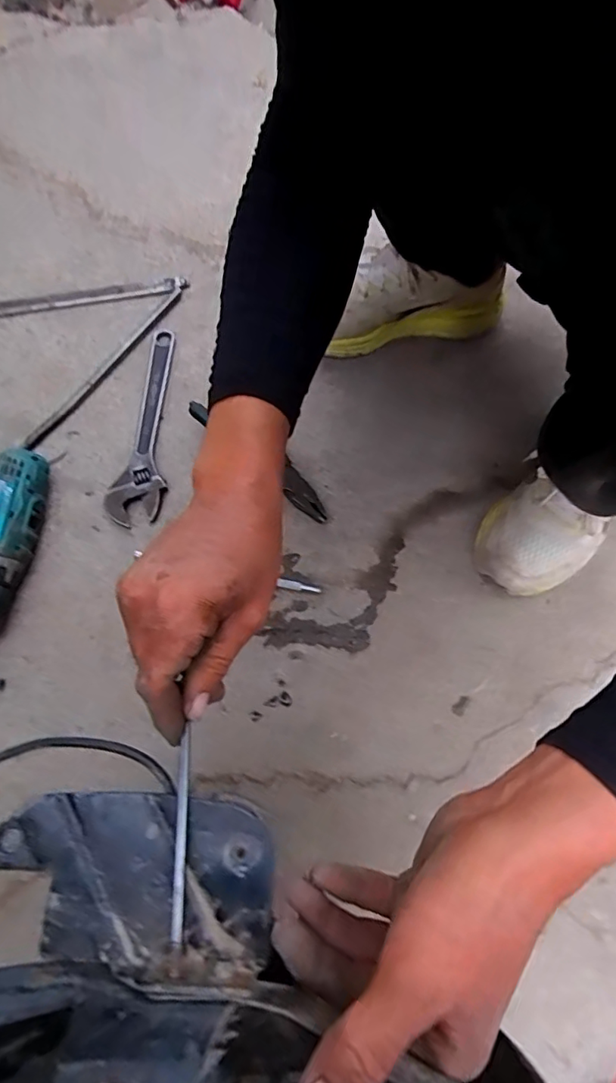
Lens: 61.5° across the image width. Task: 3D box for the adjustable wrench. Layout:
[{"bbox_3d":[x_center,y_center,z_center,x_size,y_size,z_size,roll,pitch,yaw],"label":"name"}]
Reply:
[{"bbox_3d":[-0.178,-0.137,0.590,0.056,0.009,0.247,6,72,0],"label":"adjustable wrench"}]

